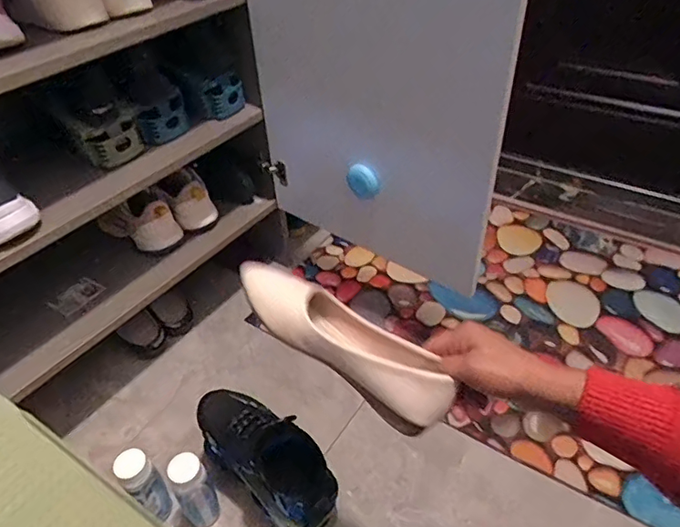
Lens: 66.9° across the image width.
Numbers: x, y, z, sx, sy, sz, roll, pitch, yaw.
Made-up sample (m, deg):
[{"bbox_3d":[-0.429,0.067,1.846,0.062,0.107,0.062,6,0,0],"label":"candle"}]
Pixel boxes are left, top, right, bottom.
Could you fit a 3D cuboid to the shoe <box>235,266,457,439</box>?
[{"bbox_3d":[0.002,0.073,0.506,0.227,0.068,0.075,35,51,12],"label":"shoe"}]

